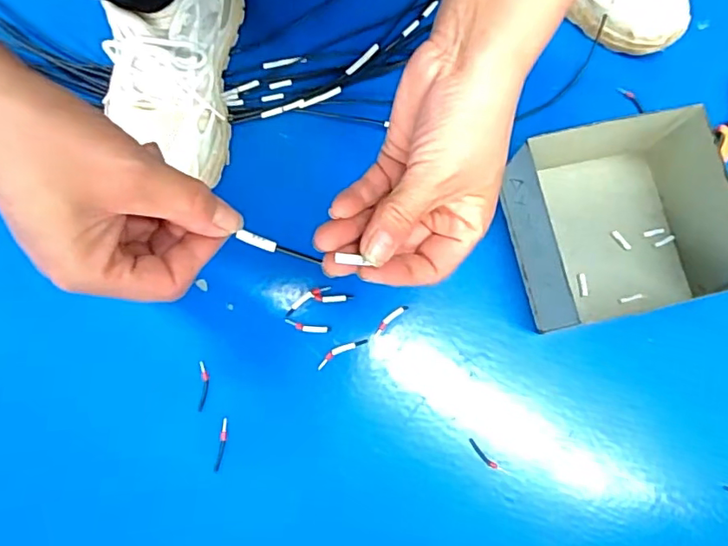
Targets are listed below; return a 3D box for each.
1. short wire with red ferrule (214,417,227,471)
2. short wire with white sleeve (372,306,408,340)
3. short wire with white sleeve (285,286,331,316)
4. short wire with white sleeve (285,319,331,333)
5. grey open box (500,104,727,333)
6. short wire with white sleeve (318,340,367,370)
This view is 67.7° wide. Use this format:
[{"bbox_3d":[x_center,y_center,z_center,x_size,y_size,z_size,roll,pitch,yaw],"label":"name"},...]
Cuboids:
[{"bbox_3d":[-0.123,0.148,0.469,0.006,0.004,0.045,8,80,0],"label":"short wire with red ferrule"},{"bbox_3d":[0.022,0.043,0.493,0.042,0.004,0.008,-43,83,-8],"label":"short wire with white sleeve"},{"bbox_3d":[-0.053,0.023,0.495,0.047,0.004,0.009,-34,82,-7],"label":"short wire with white sleeve"},{"bbox_3d":[-0.051,0.049,0.491,0.041,0.004,0.008,10,80,0],"label":"short wire with white sleeve"},{"bbox_3d":[0.220,-0.048,0.476,0.159,0.082,0.162,-11,80,-3],"label":"grey open box"},{"bbox_3d":[-0.021,0.070,0.487,0.050,0.004,0.010,-29,82,-6],"label":"short wire with white sleeve"}]

